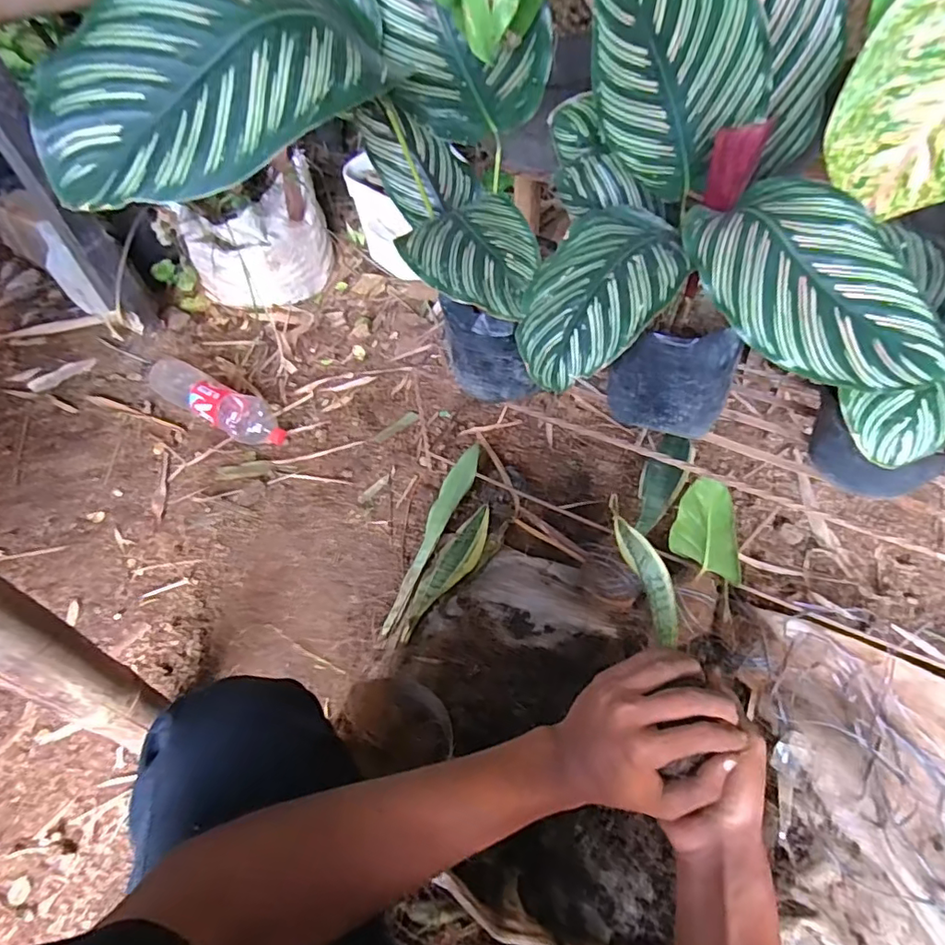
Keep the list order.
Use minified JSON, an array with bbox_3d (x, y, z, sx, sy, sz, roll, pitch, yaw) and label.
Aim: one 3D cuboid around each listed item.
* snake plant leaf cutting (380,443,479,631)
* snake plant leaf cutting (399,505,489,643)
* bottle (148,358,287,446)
[{"bbox_3d":[-0.069,0.106,0.901,0.052,0.044,0.337,20,71,15],"label":"snake plant leaf cutting"},{"bbox_3d":[-0.038,0.158,0.888,0.058,0.014,0.259,27,59,19],"label":"snake plant leaf cutting"},{"bbox_3d":[-0.518,-0.143,1.105,0.313,0.081,0.096,23,57,18],"label":"bottle"}]

